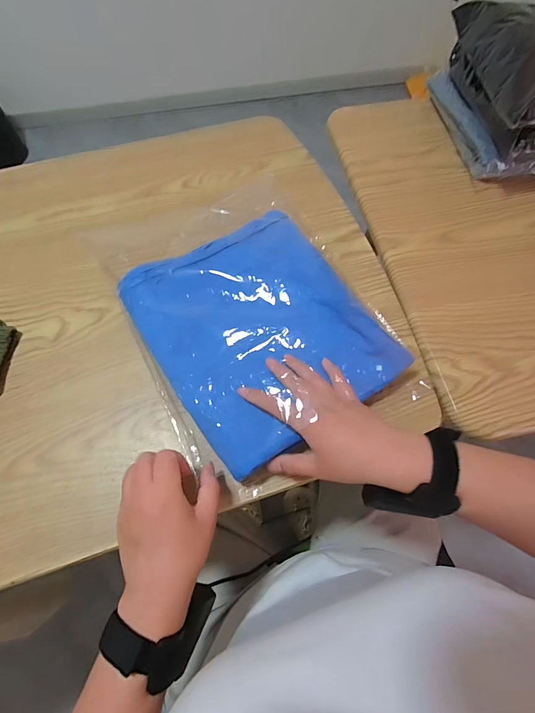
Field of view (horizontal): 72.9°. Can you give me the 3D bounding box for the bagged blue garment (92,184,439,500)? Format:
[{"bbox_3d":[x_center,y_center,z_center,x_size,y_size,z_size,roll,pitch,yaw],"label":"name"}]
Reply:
[{"bbox_3d":[-0.009,-0.040,0.418,0.252,0.069,0.309,-27,68,-11],"label":"bagged blue garment"}]

